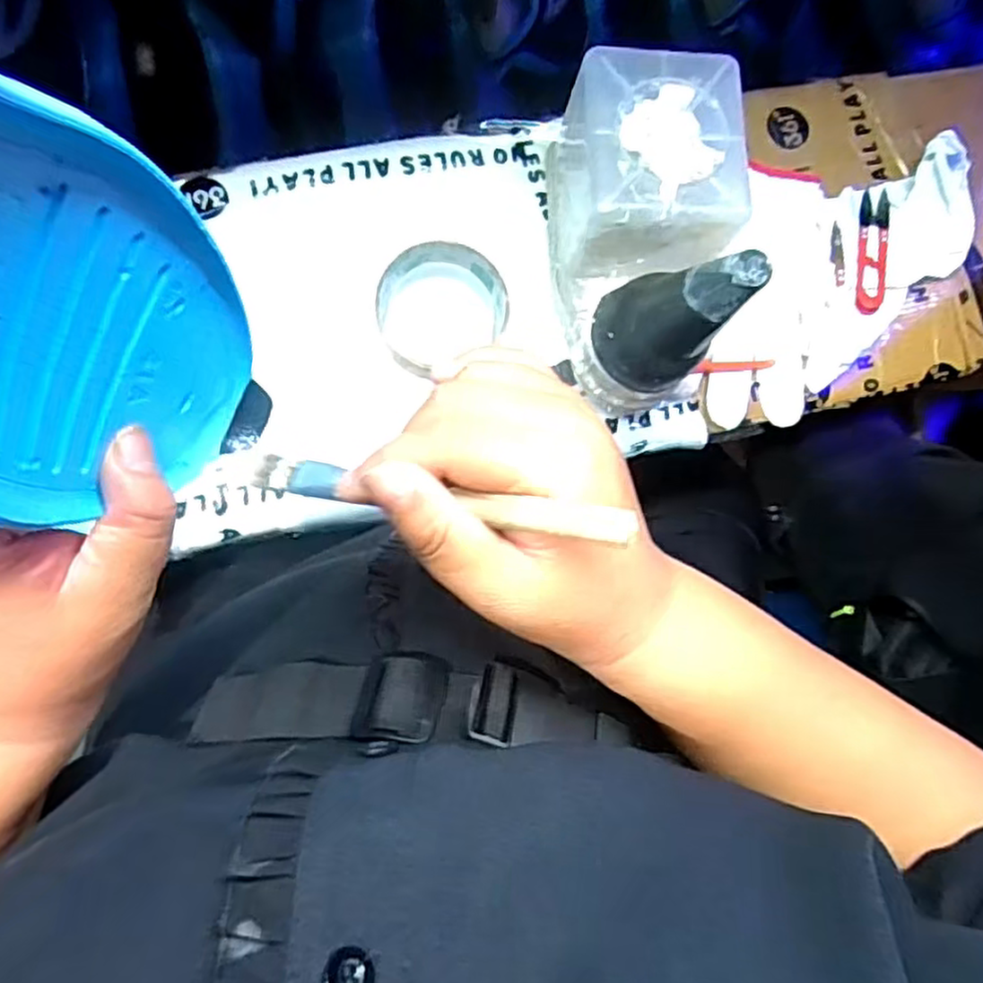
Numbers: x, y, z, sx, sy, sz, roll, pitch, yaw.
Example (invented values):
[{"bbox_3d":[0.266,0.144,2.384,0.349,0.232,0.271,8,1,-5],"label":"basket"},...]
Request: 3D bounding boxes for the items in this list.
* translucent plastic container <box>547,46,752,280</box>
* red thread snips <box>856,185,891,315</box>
[{"bbox_3d":[0.091,-0.198,0.451,0.097,0.112,0.119,2,86,-8],"label":"translucent plastic container"},{"bbox_3d":[0.283,-0.179,0.519,0.022,0.010,0.102,11,84,-7],"label":"red thread snips"}]

